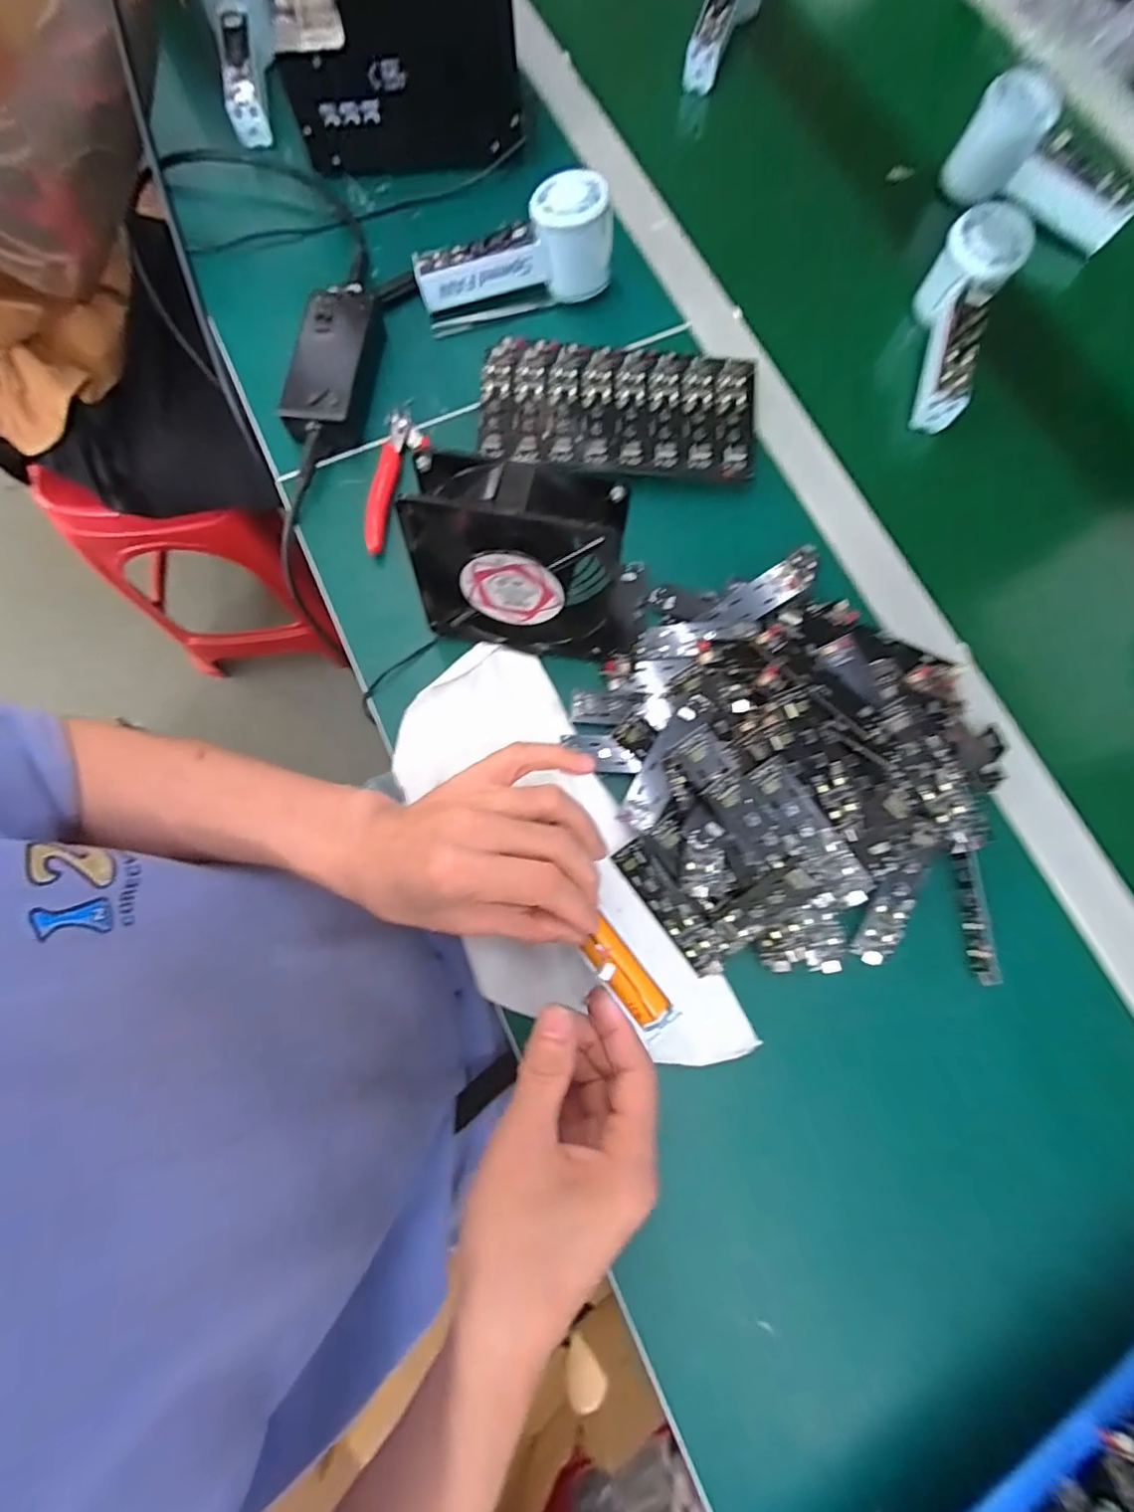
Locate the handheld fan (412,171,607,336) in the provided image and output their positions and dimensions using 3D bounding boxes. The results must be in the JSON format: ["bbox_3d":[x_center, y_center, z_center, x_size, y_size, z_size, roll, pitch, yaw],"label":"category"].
[{"bbox_3d":[-0.039,-0.375,0.442,0.147,0.060,0.053,-23,78,-6],"label":"handheld fan"}]

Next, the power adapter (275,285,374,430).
[{"bbox_3d":[-0.172,-0.290,0.437,0.055,0.035,0.117,9,77,1],"label":"power adapter"}]

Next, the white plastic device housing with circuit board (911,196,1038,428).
[{"bbox_3d":[0.298,-0.324,0.453,0.051,0.057,0.150,14,90,2],"label":"white plastic device housing with circuit board"}]

